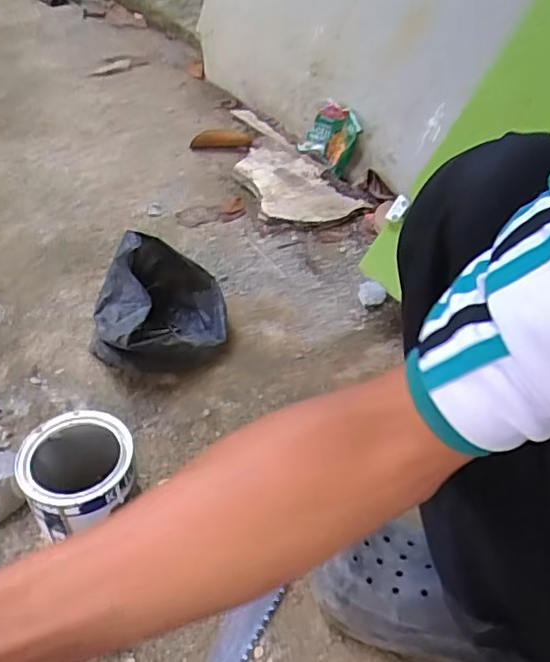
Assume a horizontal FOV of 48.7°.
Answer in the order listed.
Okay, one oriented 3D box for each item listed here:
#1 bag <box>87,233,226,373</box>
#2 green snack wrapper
[{"bbox_3d":[-0.158,-0.027,0.840,0.181,0.134,0.172,0,45,-6],"label":"bag"},{"bbox_3d":[0.114,-0.389,1.227,0.083,0.097,0.132,-11,48,-17],"label":"green snack wrapper"}]

